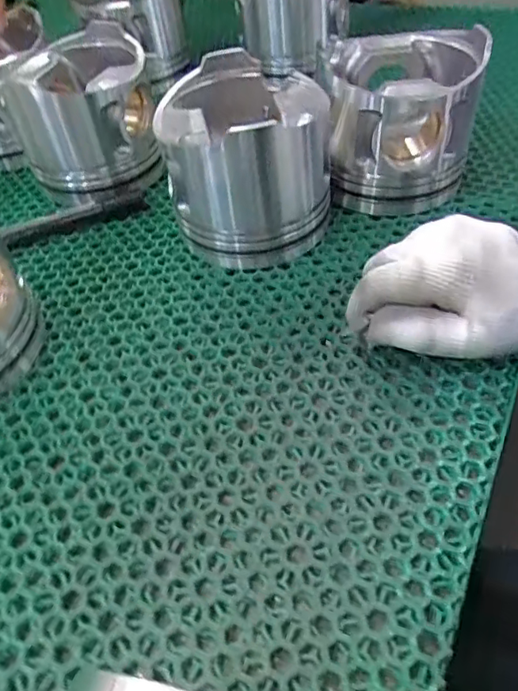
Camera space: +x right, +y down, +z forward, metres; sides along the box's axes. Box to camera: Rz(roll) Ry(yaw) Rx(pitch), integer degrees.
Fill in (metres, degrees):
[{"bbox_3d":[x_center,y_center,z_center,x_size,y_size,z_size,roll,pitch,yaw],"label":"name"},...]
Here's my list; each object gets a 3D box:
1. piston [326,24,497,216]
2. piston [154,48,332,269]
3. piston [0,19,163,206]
[{"bbox_3d":[0.103,-0.161,0.403,0.104,0.096,0.100,5,50,10],"label":"piston"},{"bbox_3d":[-0.006,-0.123,0.374,0.102,0.097,0.102,-4,49,2],"label":"piston"},{"bbox_3d":[-0.143,-0.186,0.451,0.110,0.099,0.110,-13,50,-6],"label":"piston"}]

